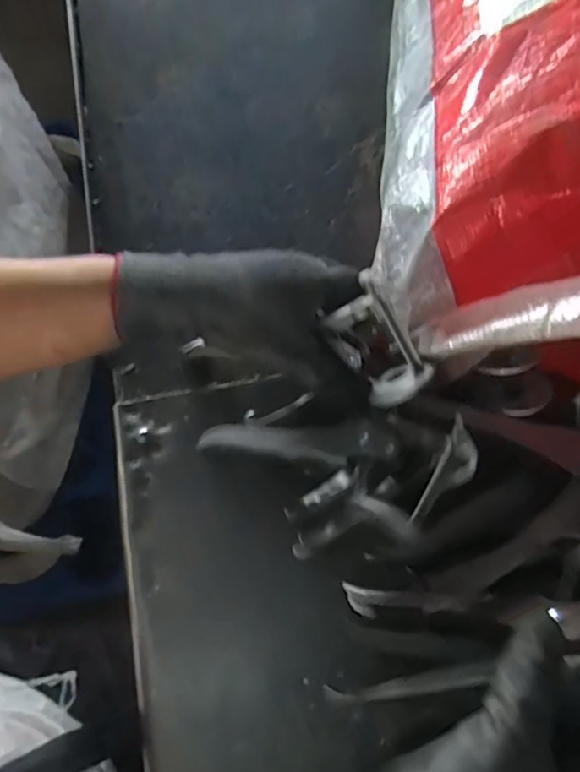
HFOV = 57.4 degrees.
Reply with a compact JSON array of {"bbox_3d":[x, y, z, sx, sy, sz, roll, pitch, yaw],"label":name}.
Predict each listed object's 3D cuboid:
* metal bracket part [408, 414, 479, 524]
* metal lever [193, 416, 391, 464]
[{"bbox_3d":[0.083,0.046,0.274,0.019,0.009,0.059,27,69,10],"label":"metal bracket part"},{"bbox_3d":[0.001,0.032,0.317,0.123,0.005,0.020,1,64,26],"label":"metal lever"}]

